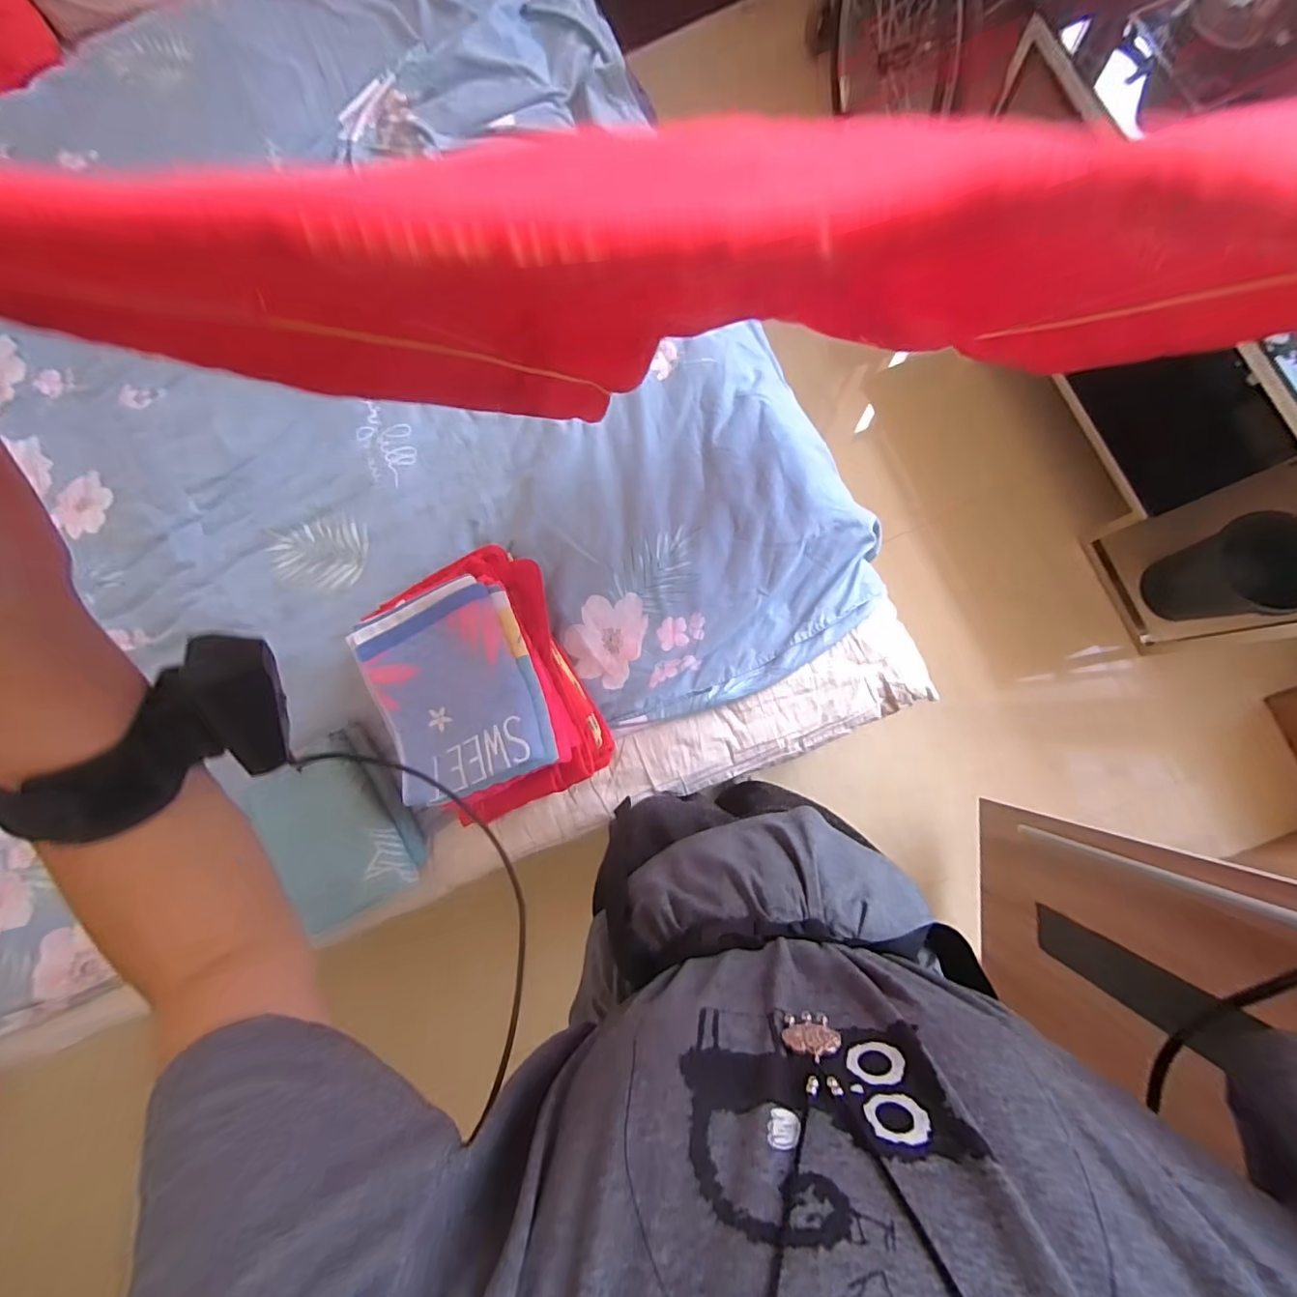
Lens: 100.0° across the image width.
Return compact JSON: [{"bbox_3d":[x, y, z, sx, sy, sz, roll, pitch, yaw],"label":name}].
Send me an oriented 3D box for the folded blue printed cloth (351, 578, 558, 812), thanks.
[{"bbox_3d":[-0.268,0.058,0.740,0.217,0.054,0.271,-18,82,2],"label":"folded blue printed cloth"}]

